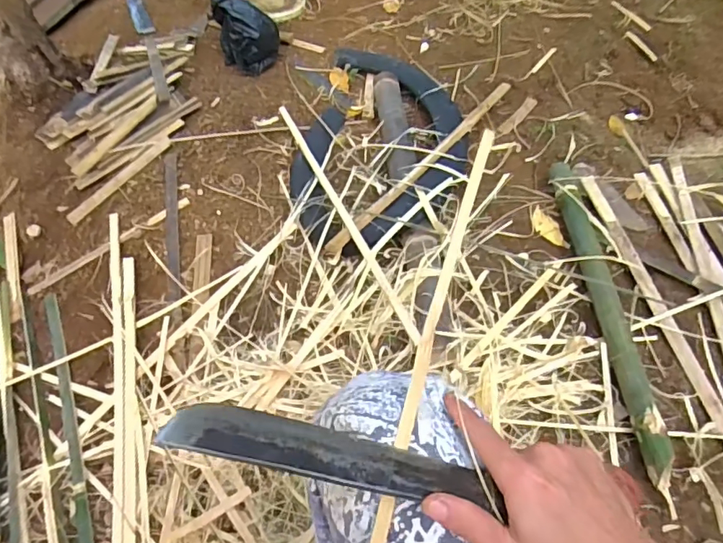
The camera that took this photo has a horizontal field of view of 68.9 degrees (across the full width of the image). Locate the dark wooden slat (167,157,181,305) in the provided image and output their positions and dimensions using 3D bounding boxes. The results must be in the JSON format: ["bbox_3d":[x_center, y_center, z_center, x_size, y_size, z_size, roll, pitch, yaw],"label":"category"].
[{"bbox_3d":[-0.356,-0.094,0.995,0.022,0.006,0.328,-8,64,-7],"label":"dark wooden slat"}]

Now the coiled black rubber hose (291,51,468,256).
[{"bbox_3d":[0.047,-0.279,1.113,0.349,0.085,0.658,8,55,10],"label":"coiled black rubber hose"}]

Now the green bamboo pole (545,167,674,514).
[{"bbox_3d":[0.407,0.040,0.876,0.056,0.049,0.631,-3,54,2],"label":"green bamboo pole"}]

